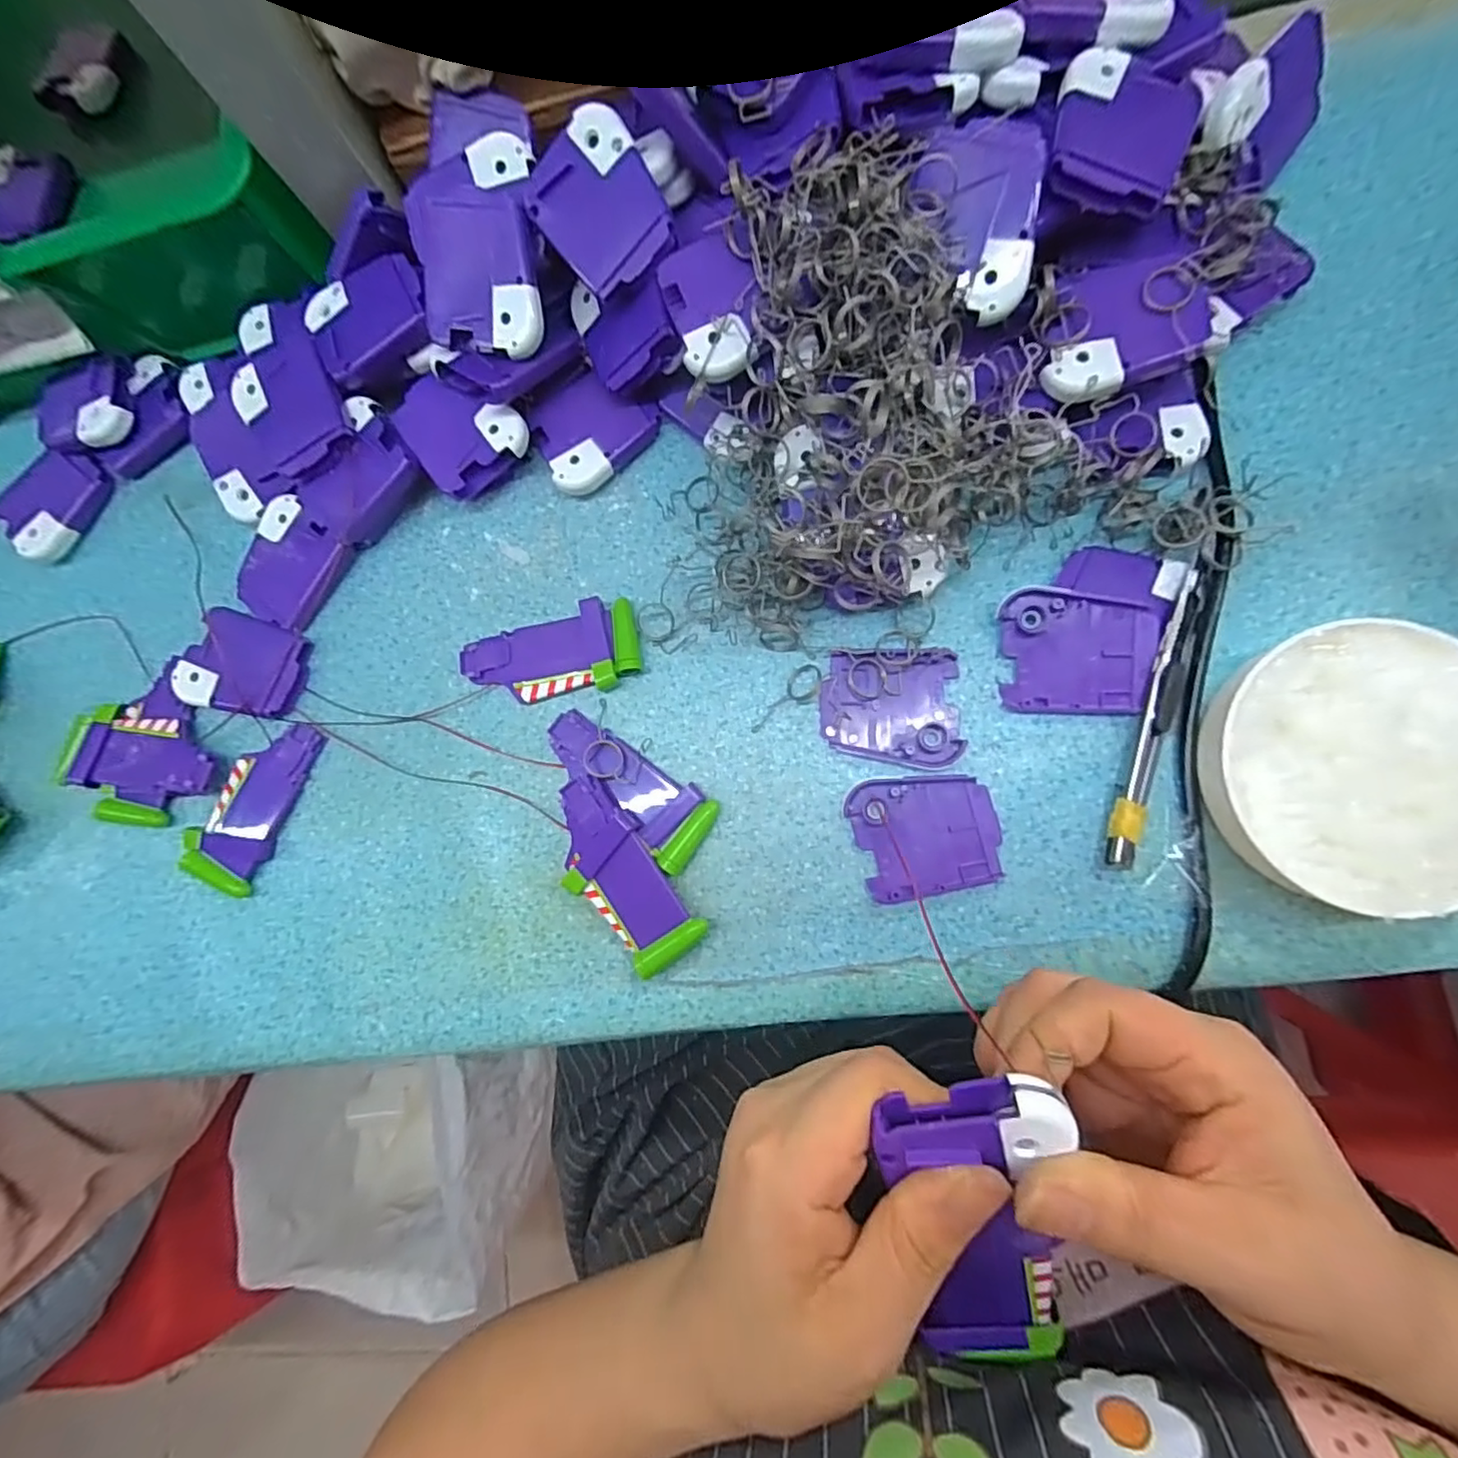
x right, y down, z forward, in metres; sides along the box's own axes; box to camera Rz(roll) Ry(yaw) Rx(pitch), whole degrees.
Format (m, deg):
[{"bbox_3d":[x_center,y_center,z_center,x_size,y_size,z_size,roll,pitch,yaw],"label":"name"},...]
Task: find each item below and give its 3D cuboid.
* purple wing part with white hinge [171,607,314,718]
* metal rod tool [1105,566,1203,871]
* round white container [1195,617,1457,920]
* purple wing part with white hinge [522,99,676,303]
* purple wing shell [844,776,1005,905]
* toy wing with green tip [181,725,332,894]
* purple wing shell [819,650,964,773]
[{"bbox_3d":[-0.253,-0.034,0.329,0.060,0.015,0.050,13,85,9],"label":"purple wing part with white hinge"},{"bbox_3d":[0.177,-0.003,0.261,0.015,0.012,0.123,17,86,9],"label":"metal rod tool"},{"bbox_3d":[0.241,0.014,0.243,0.104,0.027,0.101,-1,84,7],"label":"round white container"},{"bbox_3d":[-0.054,-0.223,0.272,0.050,0.012,0.060,-35,96,15],"label":"purple wing part with white hinge"},{"bbox_3d":[0.087,0.045,0.274,0.060,0.006,0.052,-14,82,6],"label":"purple wing shell"},{"bbox_3d":[-0.244,0.038,0.323,0.039,0.009,0.091,27,88,9],"label":"toy wing with green tip"},{"bbox_3d":[0.073,-0.010,0.285,0.060,0.006,0.050,2,84,8],"label":"purple wing shell"}]

